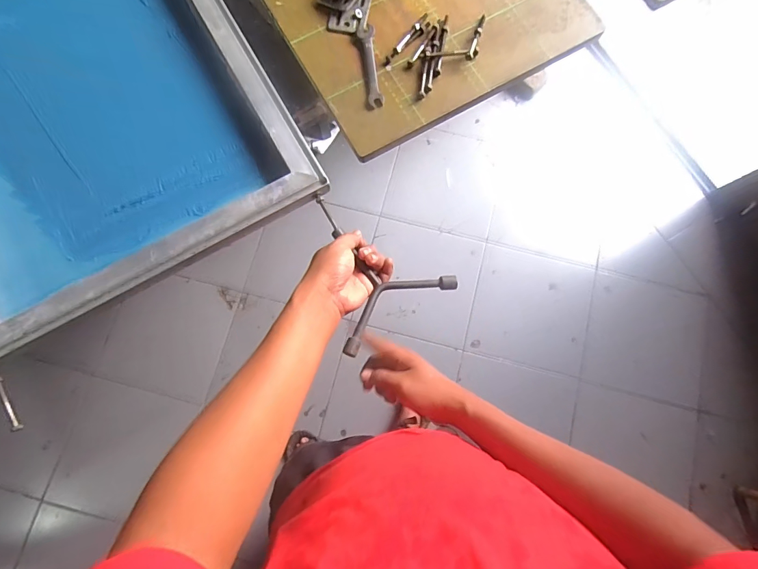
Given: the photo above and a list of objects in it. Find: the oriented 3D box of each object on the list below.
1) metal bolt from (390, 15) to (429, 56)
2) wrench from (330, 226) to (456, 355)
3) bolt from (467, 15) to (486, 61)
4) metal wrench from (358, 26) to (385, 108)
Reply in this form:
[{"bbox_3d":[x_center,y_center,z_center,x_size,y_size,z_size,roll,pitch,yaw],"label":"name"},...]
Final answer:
[{"bbox_3d":[0.042,-0.336,0.542,0.011,0.007,0.079,36,81,6],"label":"metal bolt"},{"bbox_3d":[0.023,-0.002,0.473,0.139,0.027,0.152,-7,80,-2],"label":"wrench"},{"bbox_3d":[0.134,-0.335,0.544,0.013,0.014,0.074,19,80,3],"label":"bolt"},{"bbox_3d":[-0.010,-0.293,0.539,0.021,0.004,0.120,-7,80,-2],"label":"metal wrench"}]

